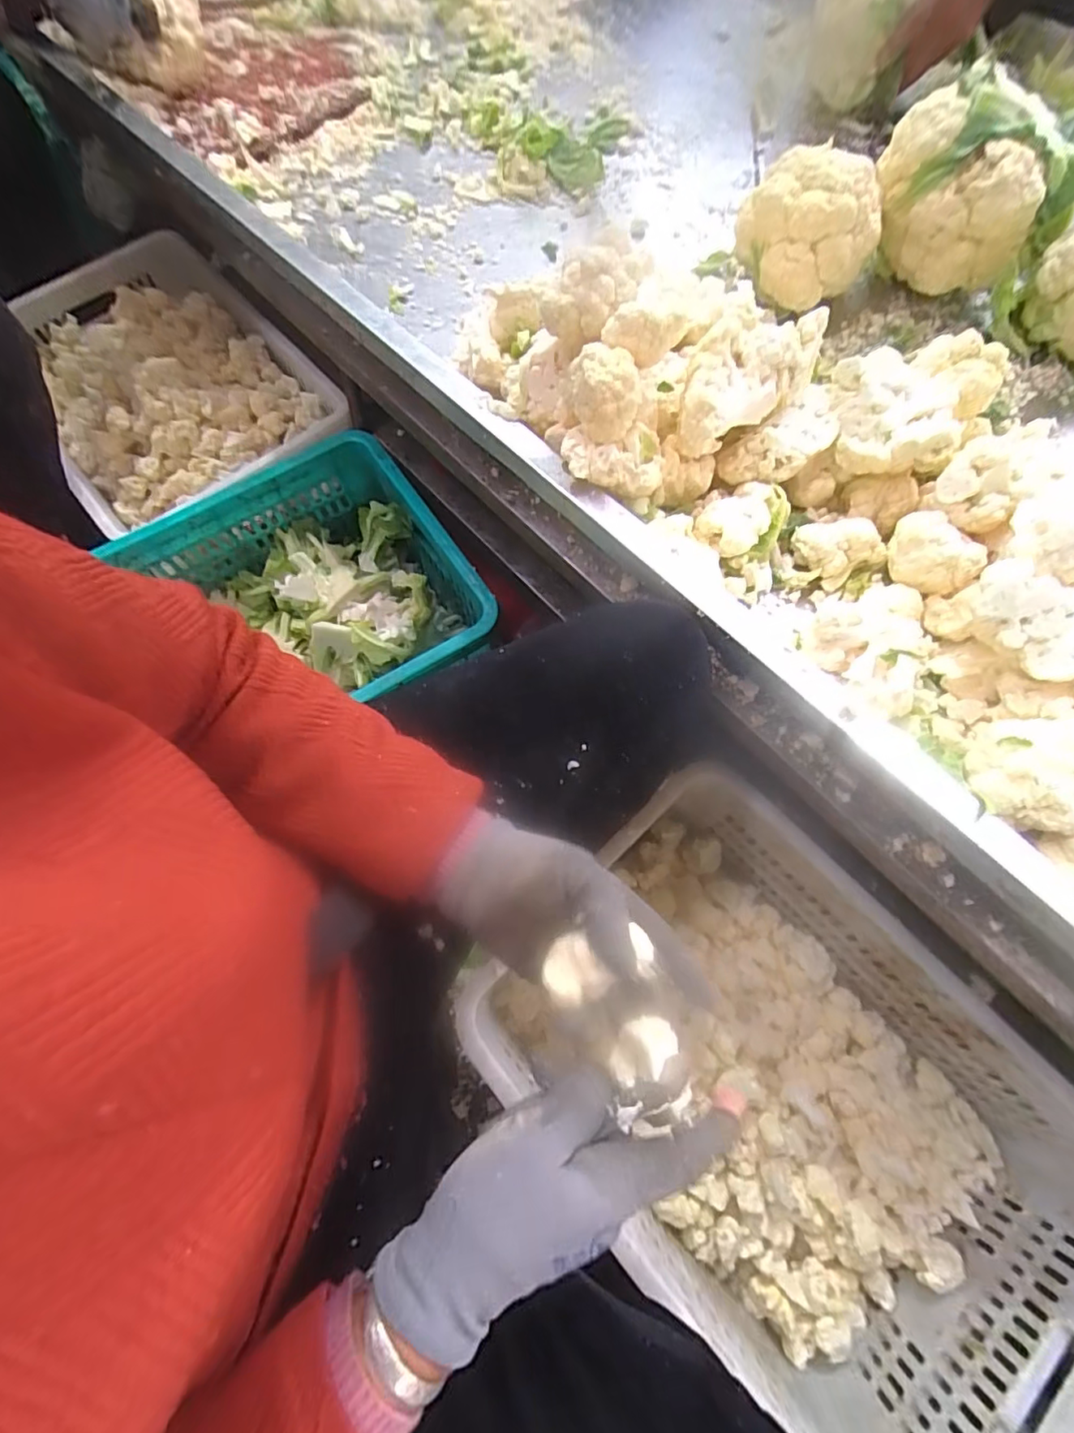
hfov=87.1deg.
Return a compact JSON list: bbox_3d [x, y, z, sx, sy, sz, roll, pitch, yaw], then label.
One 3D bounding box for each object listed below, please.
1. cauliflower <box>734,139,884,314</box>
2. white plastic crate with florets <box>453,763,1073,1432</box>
[{"bbox_3d":[0.286,-0.521,0.605,0.102,0.097,0.128,-32,72,-12],"label":"cauliflower"},{"bbox_3d":[0.225,0.356,0.553,0.346,0.209,0.509,-40,74,-14],"label":"white plastic crate with florets"}]

